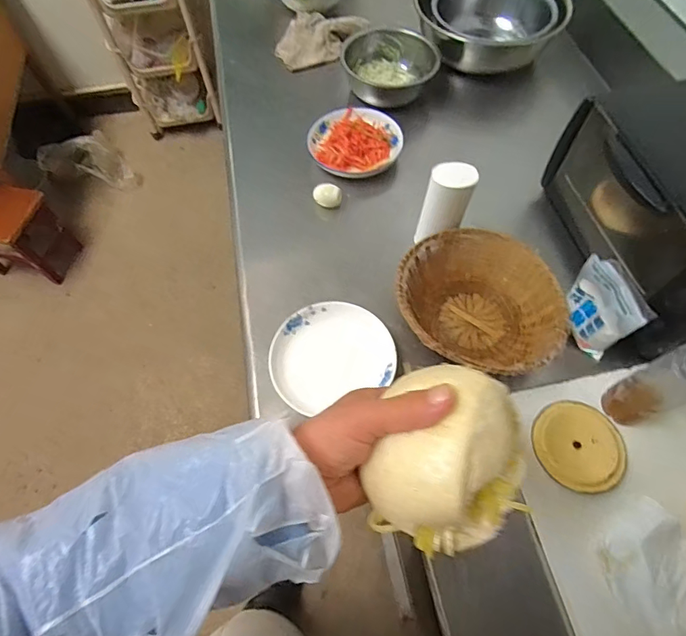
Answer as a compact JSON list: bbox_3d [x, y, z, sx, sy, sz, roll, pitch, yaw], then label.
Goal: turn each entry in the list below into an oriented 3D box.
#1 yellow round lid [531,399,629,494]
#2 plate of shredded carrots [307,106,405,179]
[{"bbox_3d":[0.306,0.166,0.563,0.109,0.020,0.112,0,62,1],"label":"yellow round lid"},{"bbox_3d":[0.026,-0.364,0.864,0.182,0.042,0.172,3,63,2],"label":"plate of shredded carrots"}]

